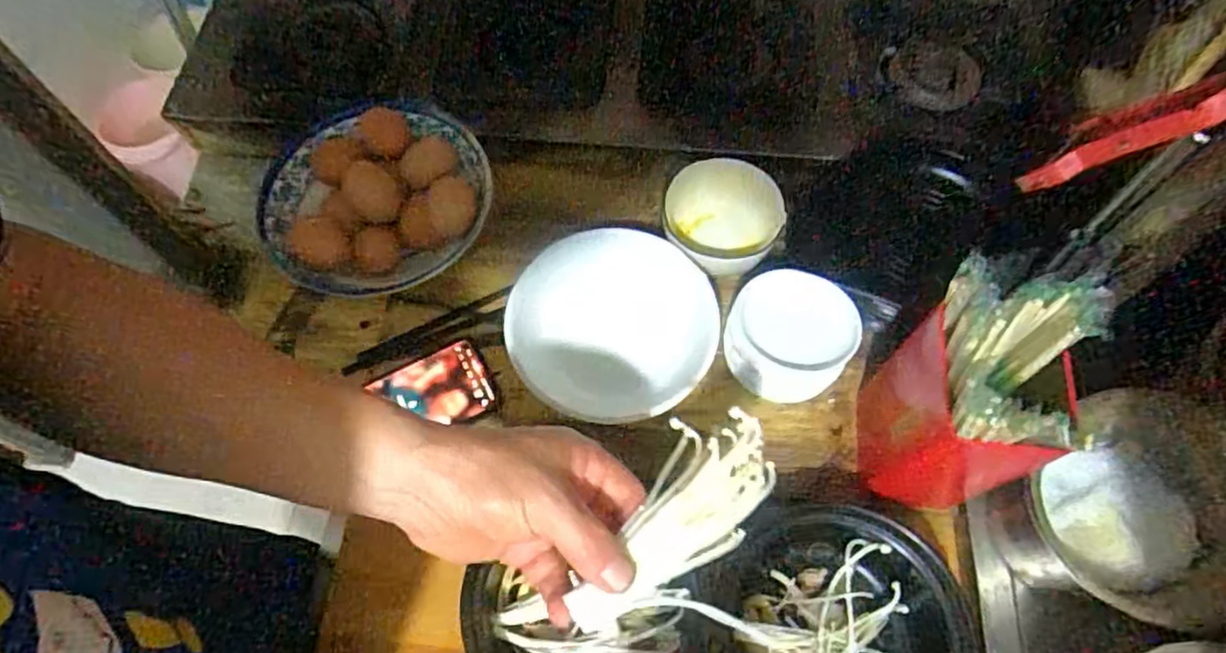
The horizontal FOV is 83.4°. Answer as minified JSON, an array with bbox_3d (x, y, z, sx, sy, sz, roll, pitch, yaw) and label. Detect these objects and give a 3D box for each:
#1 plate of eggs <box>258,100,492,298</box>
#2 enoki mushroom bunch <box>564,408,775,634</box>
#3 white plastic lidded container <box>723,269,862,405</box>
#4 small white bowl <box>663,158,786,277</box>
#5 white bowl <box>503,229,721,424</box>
[{"bbox_3d":[-0.212,-0.119,0.630,0.200,0.058,0.162,-13,65,-5],"label":"plate of eggs"},{"bbox_3d":[0.031,0.111,0.384,0.062,0.030,0.136,38,75,17],"label":"enoki mushroom bunch"},{"bbox_3d":[0.139,0.012,0.557,0.094,0.087,0.078,21,67,11],"label":"white plastic lidded container"},{"bbox_3d":[0.094,-0.088,0.626,0.103,0.067,0.106,0,64,1],"label":"small white bowl"},{"bbox_3d":[0.002,0.002,0.575,0.169,0.052,0.163,0,64,1],"label":"white bowl"}]

